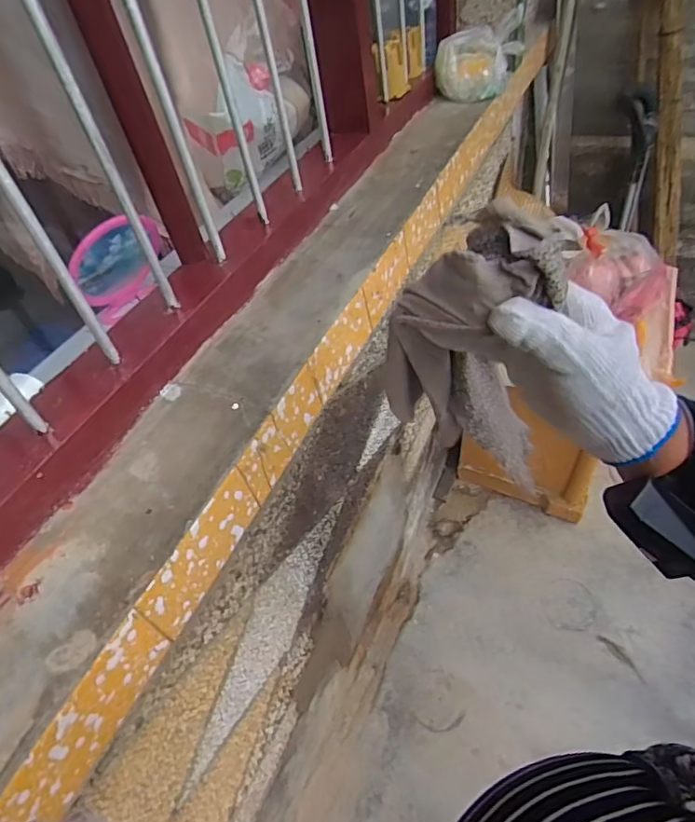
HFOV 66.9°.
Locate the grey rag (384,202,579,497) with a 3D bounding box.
[{"bbox_3d":[0.104,-0.029,0.446,0.118,0.319,0.069,25,74,24],"label":"grey rag"}]

